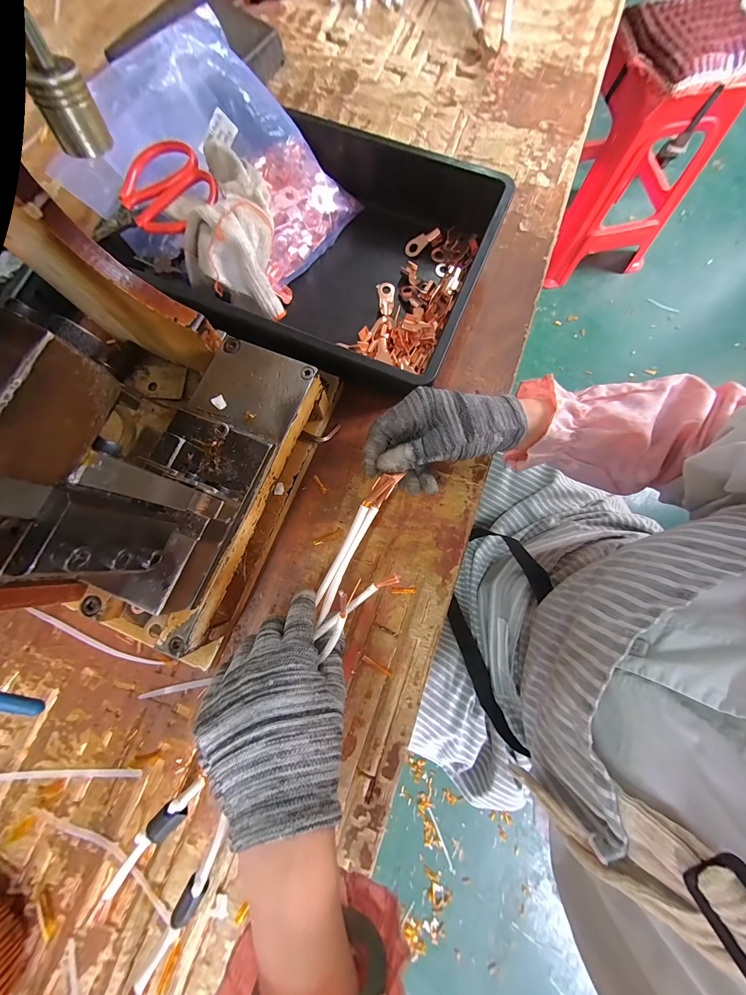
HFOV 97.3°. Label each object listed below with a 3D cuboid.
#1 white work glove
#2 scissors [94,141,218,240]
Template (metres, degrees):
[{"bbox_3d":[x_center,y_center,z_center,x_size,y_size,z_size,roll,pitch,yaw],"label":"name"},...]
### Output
[{"bbox_3d":[-0.145,-0.260,0.319,0.094,0.058,0.159,-9,78,-1],"label":"white work glove"},{"bbox_3d":[-0.215,-0.290,0.322,0.123,0.023,0.073,-42,81,-7],"label":"scissors"}]

